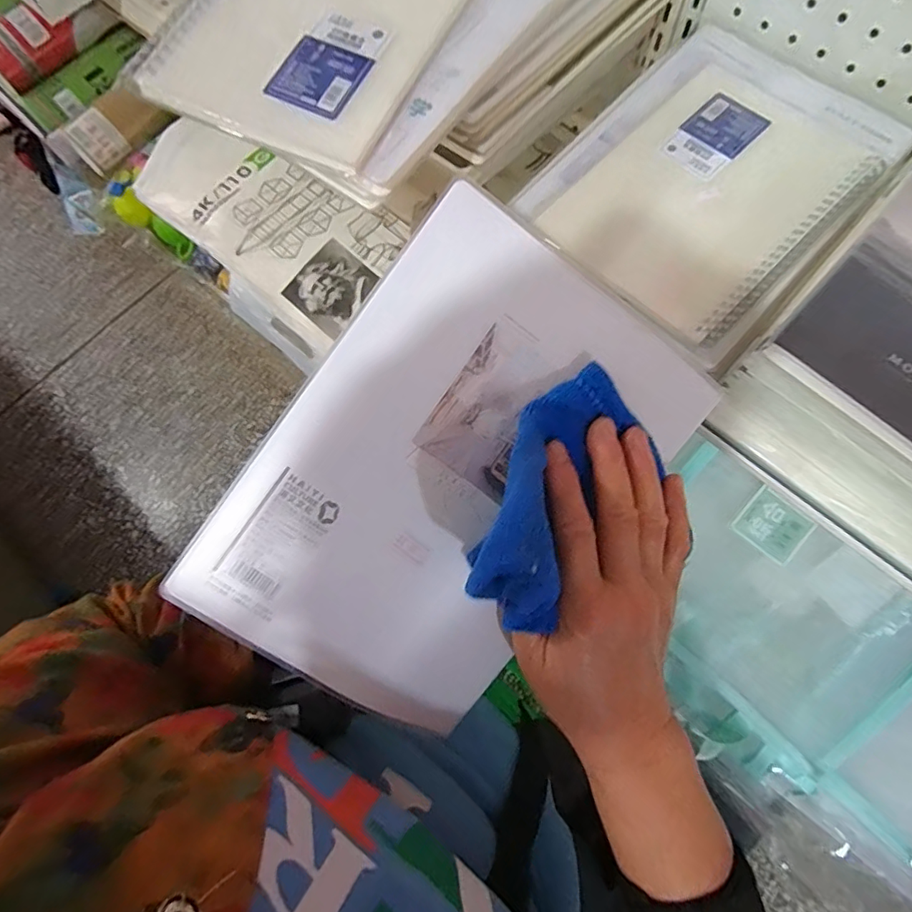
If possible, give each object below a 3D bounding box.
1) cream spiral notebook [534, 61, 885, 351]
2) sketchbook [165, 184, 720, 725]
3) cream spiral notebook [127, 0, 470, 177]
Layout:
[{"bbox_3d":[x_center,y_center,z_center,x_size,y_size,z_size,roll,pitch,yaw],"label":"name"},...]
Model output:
[{"bbox_3d":[0.181,-0.189,0.379,0.206,0.012,0.152,-43,76,-11],"label":"cream spiral notebook"},{"bbox_3d":[-0.001,0.014,0.289,0.183,0.015,0.257,36,91,-12],"label":"sketchbook"},{"bbox_3d":[-0.077,-0.274,0.321,0.149,0.014,0.222,25,75,10],"label":"cream spiral notebook"}]

